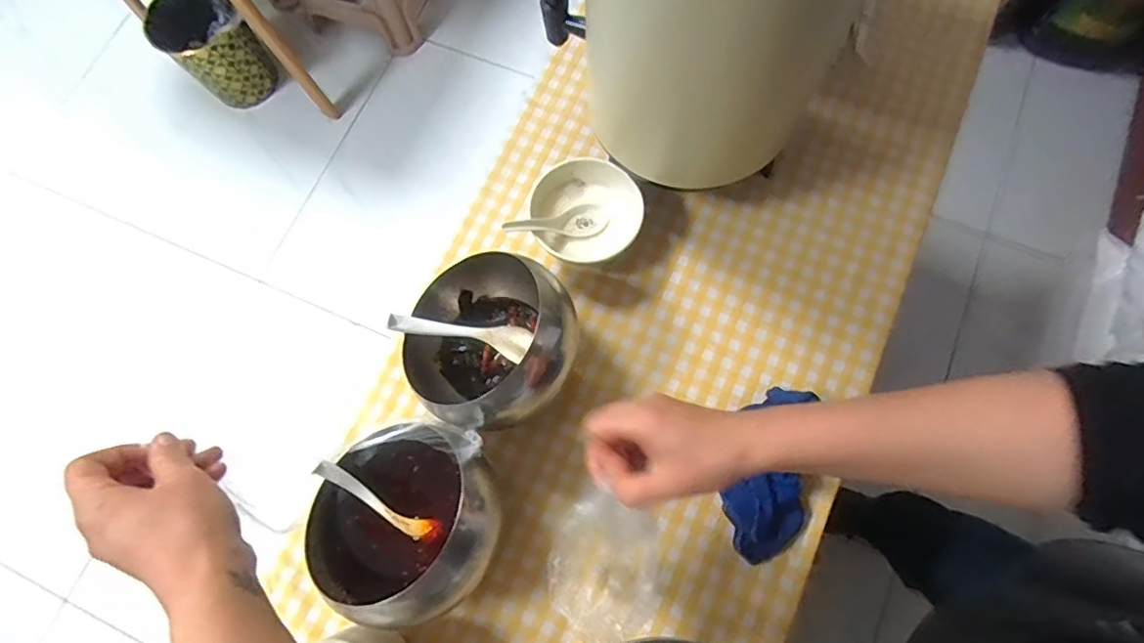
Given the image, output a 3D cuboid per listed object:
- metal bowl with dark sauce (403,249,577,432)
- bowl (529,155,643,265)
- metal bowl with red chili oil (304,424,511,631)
[{"bbox_3d":[-0.084,0.028,0.597,0.172,0.109,0.160,9,74,5],"label":"metal bowl with dark sauce"},{"bbox_3d":[0.015,-0.120,0.662,0.123,0.048,0.133,0,74,2],"label":"bowl"},{"bbox_3d":[-0.157,0.187,0.551,0.175,0.118,0.163,-1,74,2],"label":"metal bowl with red chili oil"}]

